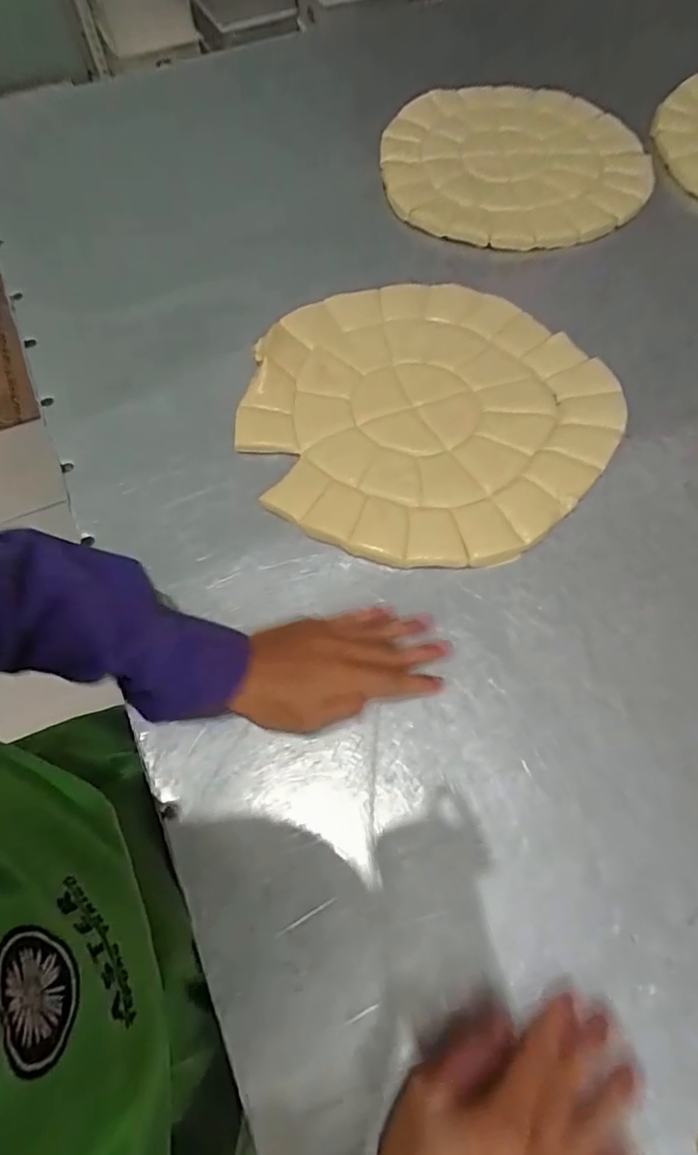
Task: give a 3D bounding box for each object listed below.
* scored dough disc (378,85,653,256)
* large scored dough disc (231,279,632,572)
[{"bbox_3d":[0.187,-0.479,0.654,0.287,0.007,0.287,-9,66,-2],"label":"scored dough disc"},{"bbox_3d":[0.060,-0.143,0.505,0.300,0.017,0.286,-1,66,2],"label":"large scored dough disc"}]

